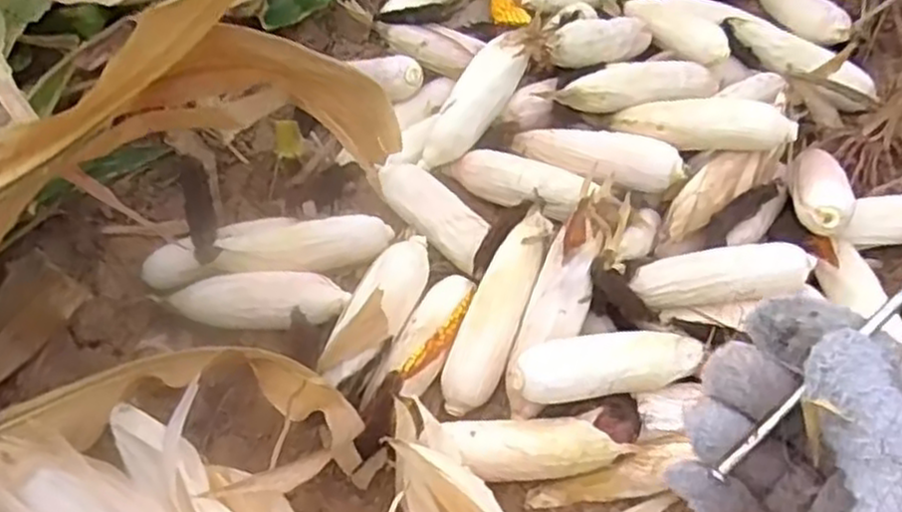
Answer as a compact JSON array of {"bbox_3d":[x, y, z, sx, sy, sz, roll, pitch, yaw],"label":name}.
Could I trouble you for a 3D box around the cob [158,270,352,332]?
[{"bbox_3d":[-0.219,0.049,0.847,0.213,0.043,0.058,1,54,3],"label":"cob"}]

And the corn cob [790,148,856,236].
[{"bbox_3d":[0.408,-0.077,0.848,0.055,0.043,0.149,11,39,10],"label":"corn cob"}]

